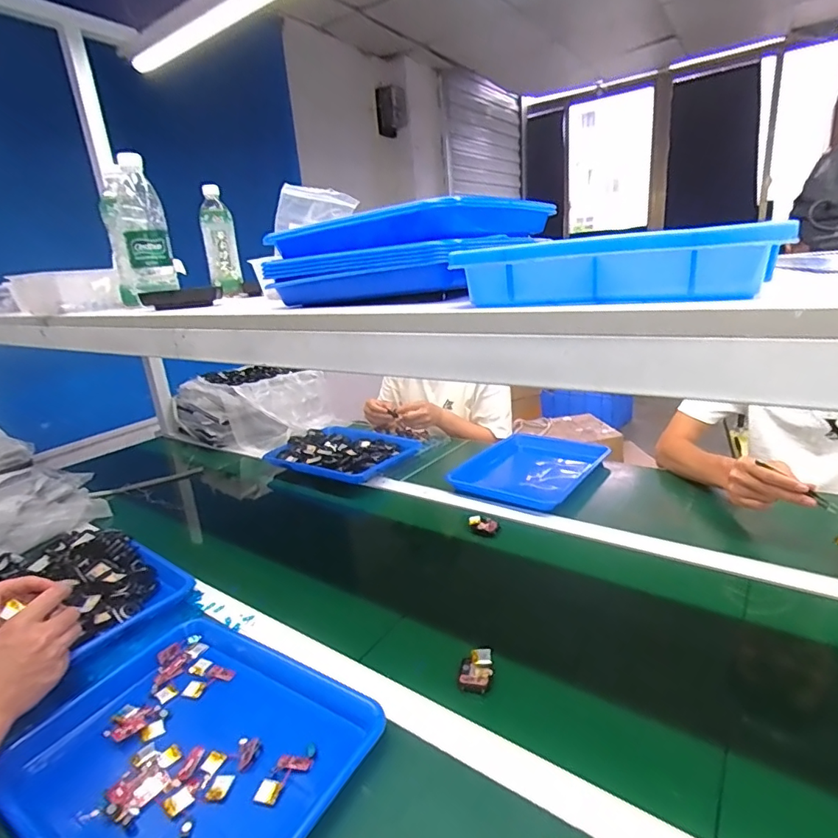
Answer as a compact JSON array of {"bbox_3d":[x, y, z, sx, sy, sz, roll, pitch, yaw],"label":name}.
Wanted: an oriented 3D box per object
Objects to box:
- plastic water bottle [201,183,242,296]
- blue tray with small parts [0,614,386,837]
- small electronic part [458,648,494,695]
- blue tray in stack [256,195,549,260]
[{"bbox_3d":[-0.407,-0.364,1.030,0.066,0.201,0.073,-12,19,-19],"label":"plastic water bottle"},{"bbox_3d":[-0.227,0.333,0.505,0.334,0.036,0.257,6,21,32],"label":"blue tray with small parts"},{"bbox_3d":[0.065,0.287,0.576,0.036,0.016,0.051,-2,18,12],"label":"small electronic part"},{"bbox_3d":[0.000,-0.215,0.567,0.244,0.034,0.258,8,23,37],"label":"blue tray in stack"}]

